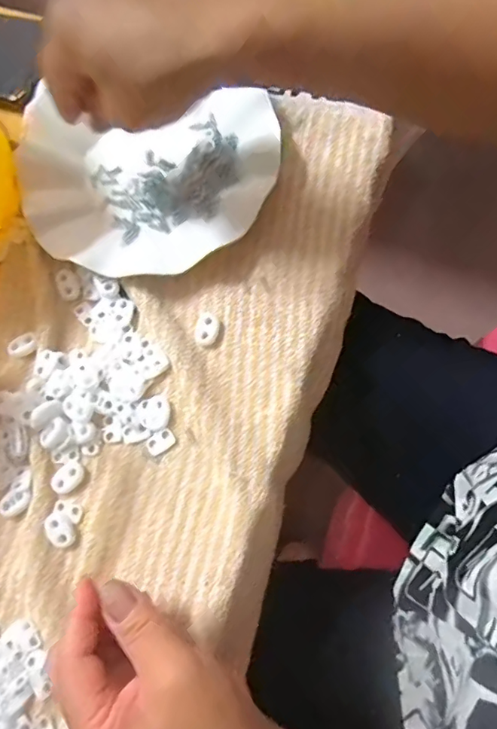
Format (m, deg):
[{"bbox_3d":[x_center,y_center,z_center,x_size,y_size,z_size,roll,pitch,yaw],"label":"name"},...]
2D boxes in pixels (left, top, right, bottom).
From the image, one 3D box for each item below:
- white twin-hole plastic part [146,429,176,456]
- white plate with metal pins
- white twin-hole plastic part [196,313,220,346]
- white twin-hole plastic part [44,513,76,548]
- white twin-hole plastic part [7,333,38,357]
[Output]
[{"bbox_3d":[-0.057,0.051,0.323,0.019,0.004,0.012,-34,75,-6],"label":"white twin-hole plastic part"},{"bbox_3d":[-0.072,-0.131,0.356,0.183,0.030,0.158,-6,74,2],"label":"white plate with metal pins"},{"bbox_3d":[-0.028,-0.025,0.337,0.015,0.004,0.024,7,75,5],"label":"white twin-hole plastic part"},{"bbox_3d":[-0.120,0.105,0.314,0.015,0.008,0.023,-30,75,-5],"label":"white twin-hole plastic part"},{"bbox_3d":[-0.156,-0.013,0.343,0.021,0.004,0.014,-26,75,-4],"label":"white twin-hole plastic part"}]

